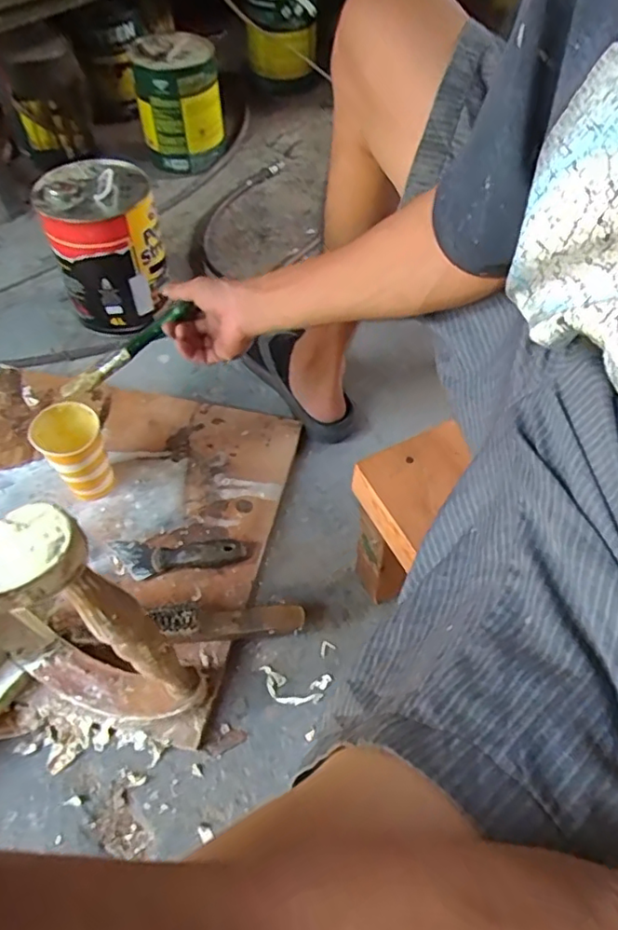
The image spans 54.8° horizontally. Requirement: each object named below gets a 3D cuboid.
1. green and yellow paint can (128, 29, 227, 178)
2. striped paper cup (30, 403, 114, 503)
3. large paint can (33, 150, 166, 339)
[{"bbox_3d":[-0.256,-0.715,1.192,0.160,0.191,0.144,-2,55,-3],"label":"green and yellow paint can"},{"bbox_3d":[-0.283,-0.007,0.730,0.074,0.120,0.074,-23,59,-17],"label":"striped paper cup"},{"bbox_3d":[-0.306,-0.327,0.929,0.153,0.221,0.157,1,55,-1],"label":"large paint can"}]

